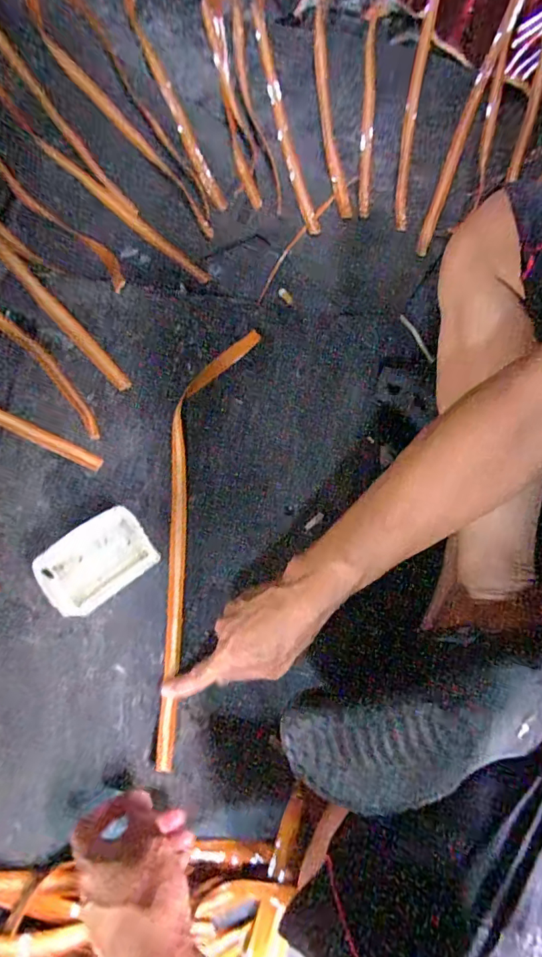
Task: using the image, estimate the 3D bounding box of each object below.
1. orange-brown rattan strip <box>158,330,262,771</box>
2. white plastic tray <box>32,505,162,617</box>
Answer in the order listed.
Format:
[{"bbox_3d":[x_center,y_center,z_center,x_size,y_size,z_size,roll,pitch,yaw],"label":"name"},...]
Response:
[{"bbox_3d":[-0.080,0.047,0.483,0.078,0.020,0.441,6,75,1],"label":"orange-brown rattan strip"},{"bbox_3d":[-0.173,0.080,0.457,0.104,0.040,0.075,-38,78,-13],"label":"white plastic tray"}]

